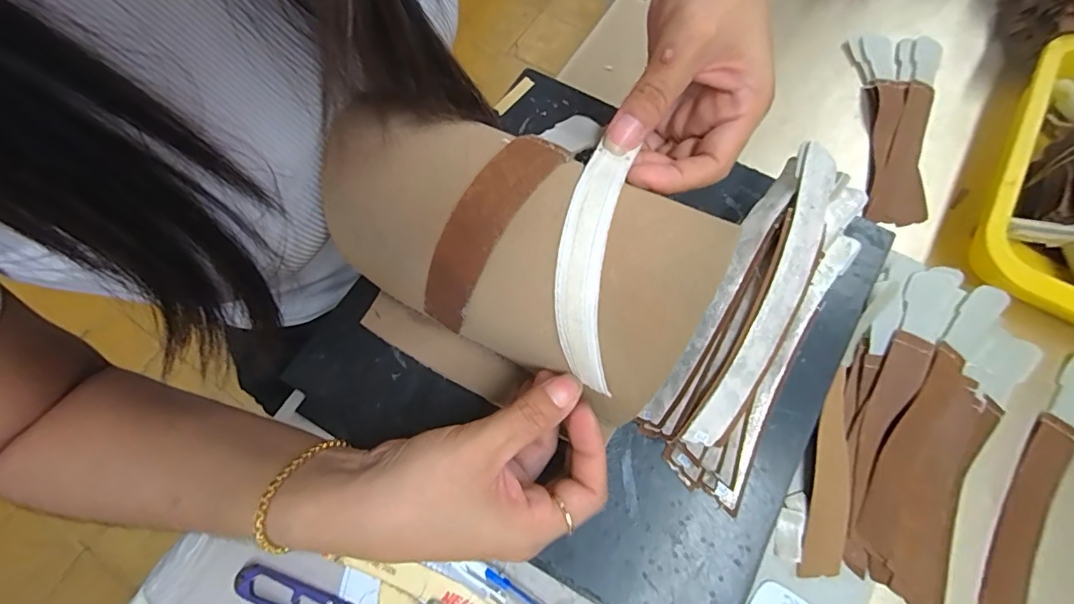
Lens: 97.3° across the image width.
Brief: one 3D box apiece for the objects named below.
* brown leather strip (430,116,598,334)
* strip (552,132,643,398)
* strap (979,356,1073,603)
[{"bbox_3d":[-0.021,-0.035,0.218,0.026,0.040,0.122,42,104,14],"label":"brown leather strip"},{"bbox_3d":[0.023,-0.015,0.207,0.026,0.038,0.110,6,92,4],"label":"strip"},{"bbox_3d":[0.332,0.117,0.309,0.029,0.007,0.192,33,75,12],"label":"strap"}]

